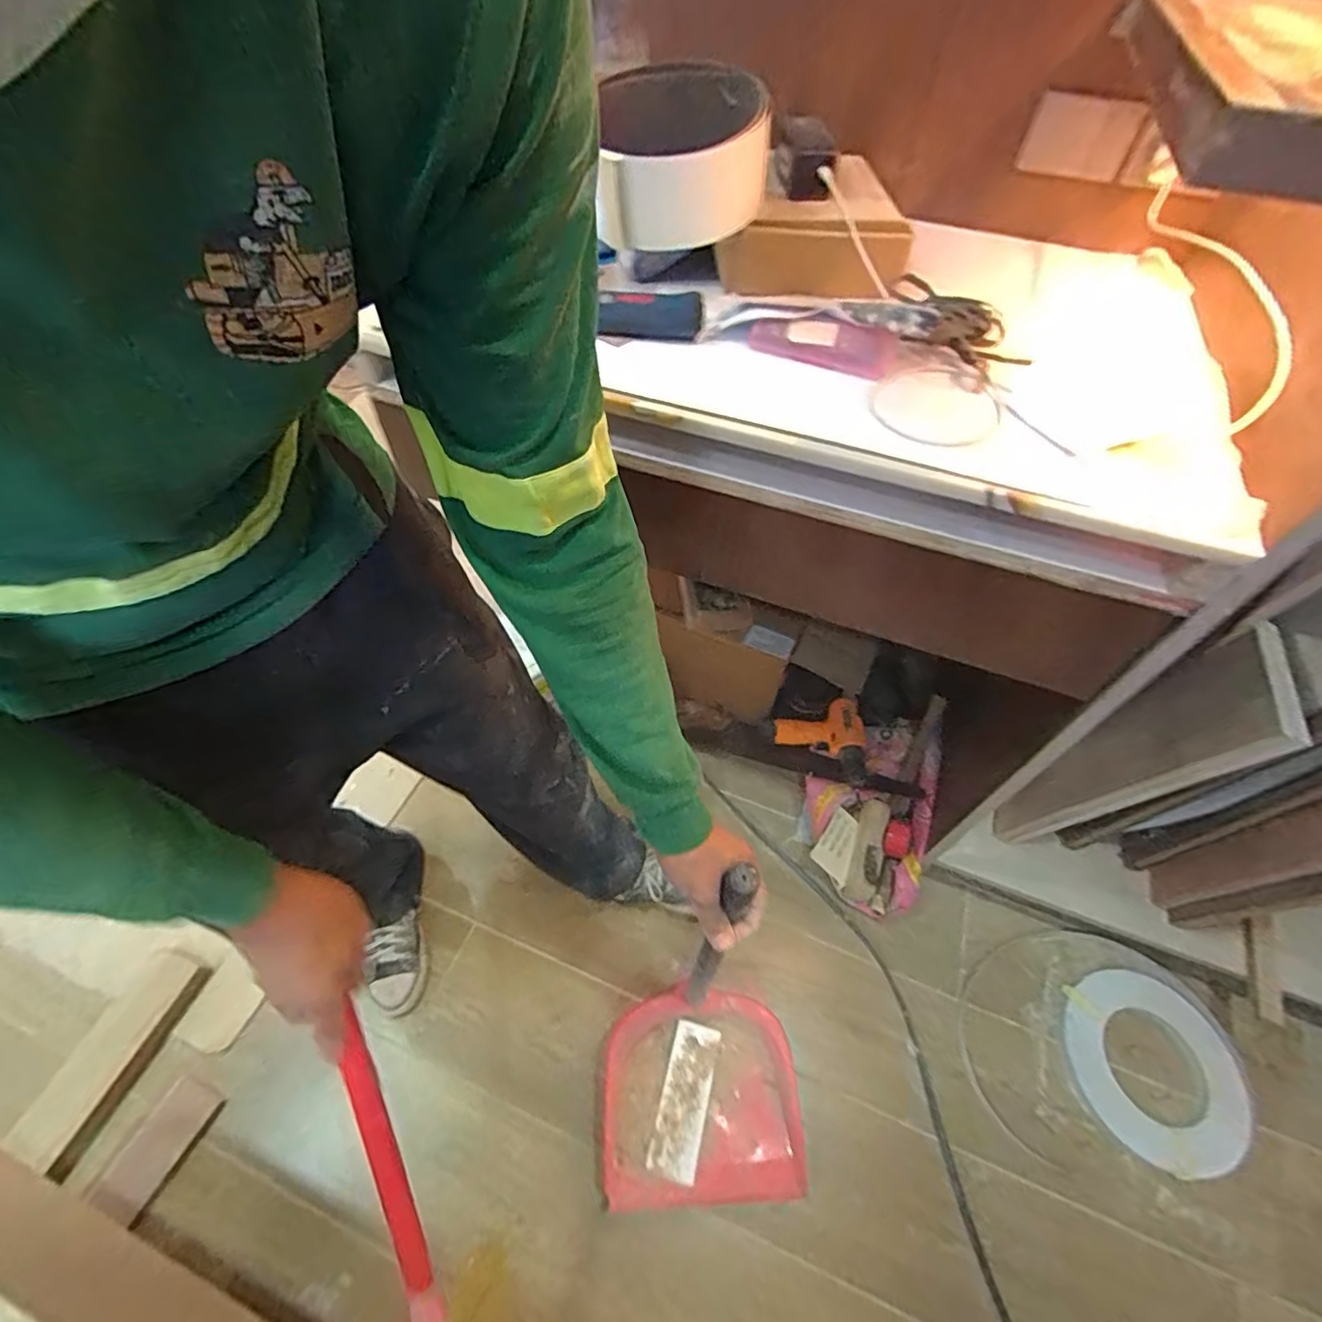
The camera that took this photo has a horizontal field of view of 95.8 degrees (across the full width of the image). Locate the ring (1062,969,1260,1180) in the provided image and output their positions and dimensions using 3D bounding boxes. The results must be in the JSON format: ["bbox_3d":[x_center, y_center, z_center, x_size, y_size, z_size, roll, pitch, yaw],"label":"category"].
[{"bbox_3d":[0.800,0.652,0.962,0.256,0.018,0.269,1,53,-2],"label":"ring"}]

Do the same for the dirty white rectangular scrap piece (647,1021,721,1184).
[{"bbox_3d":[0.034,0.640,0.876,0.068,0.012,0.185,11,59,11],"label":"dirty white rectangular scrap piece"}]

